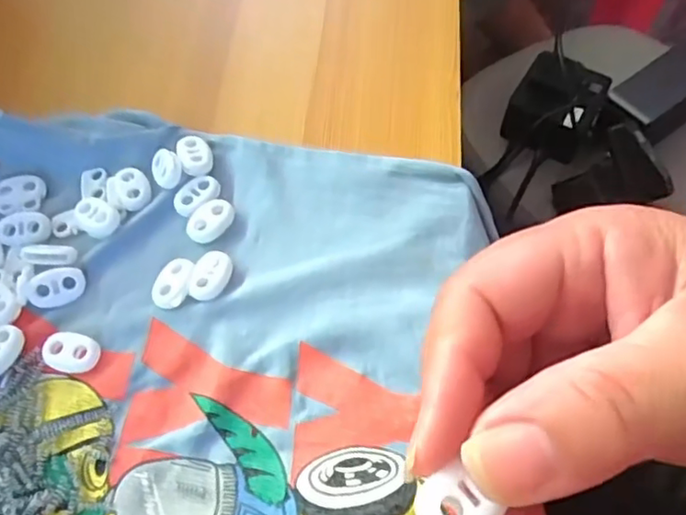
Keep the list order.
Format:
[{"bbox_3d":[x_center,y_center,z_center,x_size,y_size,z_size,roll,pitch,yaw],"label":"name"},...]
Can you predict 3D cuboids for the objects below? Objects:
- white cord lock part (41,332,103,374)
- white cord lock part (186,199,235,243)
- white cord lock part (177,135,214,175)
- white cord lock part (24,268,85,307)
[{"bbox_3d":[-0.107,0.037,0.244,0.022,0.004,0.015,10,62,10],"label":"white cord lock part"},{"bbox_3d":[-0.057,-0.016,0.270,0.023,0.005,0.015,-36,64,-15],"label":"white cord lock part"},{"bbox_3d":[-0.068,-0.048,0.284,0.015,0.005,0.023,-21,61,-7],"label":"white cord lock part"},{"bbox_3d":[-0.119,0.012,0.256,0.022,0.004,0.015,-21,96,-16],"label":"white cord lock part"}]

